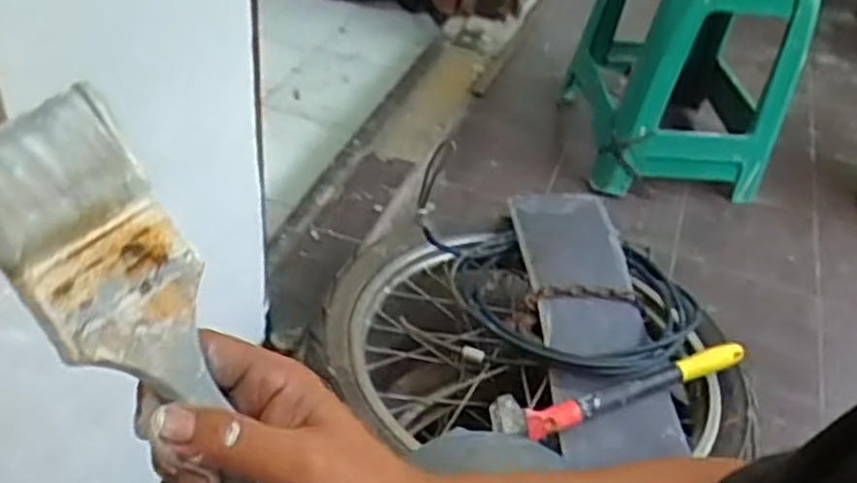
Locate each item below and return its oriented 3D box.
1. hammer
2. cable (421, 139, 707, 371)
[{"bbox_3d":[0.218,0.164,0.864,0.332,0.057,0.032,-12,44,-21],"label":"hammer"},{"bbox_3d":[0.158,0.043,1.003,0.370,0.136,0.282,17,41,10],"label":"cable"}]

